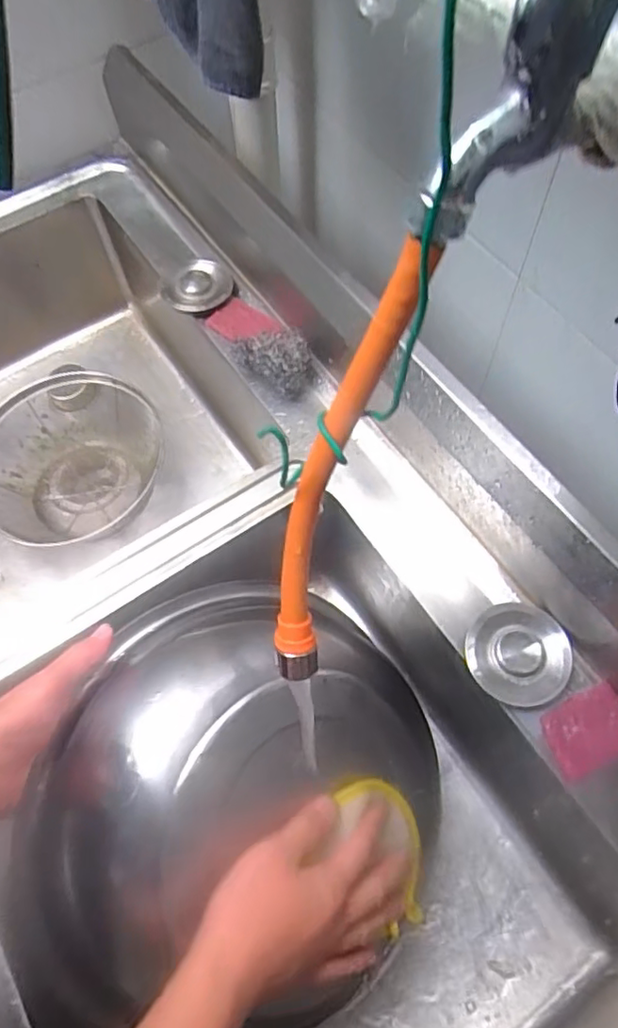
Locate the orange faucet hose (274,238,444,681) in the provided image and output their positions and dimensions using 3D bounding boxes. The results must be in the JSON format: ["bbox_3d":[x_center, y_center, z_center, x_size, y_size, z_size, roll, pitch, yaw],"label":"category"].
[{"bbox_3d":[0.011,-0.011,0.285,0.036,0.223,0.022,25,32,14],"label":"orange faucet hose"}]

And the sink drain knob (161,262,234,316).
[{"bbox_3d":[-0.130,-0.267,0.718,0.081,0.017,0.074,-1,64,2],"label":"sink drain knob"}]

